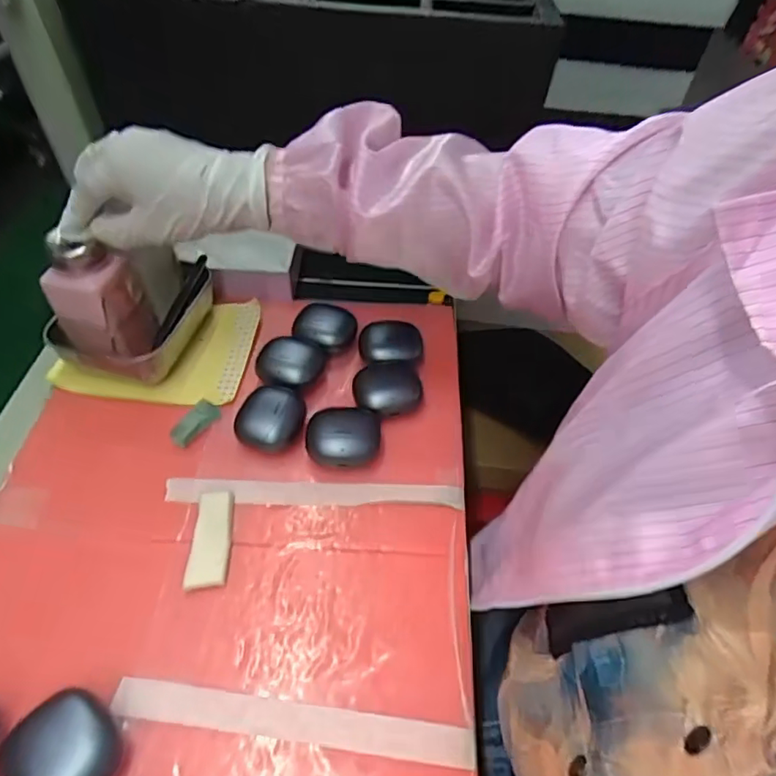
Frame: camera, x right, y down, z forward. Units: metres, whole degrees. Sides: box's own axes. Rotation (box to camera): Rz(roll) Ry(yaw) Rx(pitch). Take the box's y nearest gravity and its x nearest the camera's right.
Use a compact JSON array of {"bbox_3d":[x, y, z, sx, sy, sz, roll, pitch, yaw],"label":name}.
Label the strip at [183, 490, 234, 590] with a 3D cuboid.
[{"bbox_3d":[-0.122,0.104,0.379,0.026,0.006,0.068,0,51,-4],"label":"strip"}]

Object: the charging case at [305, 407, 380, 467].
[{"bbox_3d":[-0.035,0.040,0.427,0.056,0.024,0.046,0,51,-4],"label":"charging case"}]

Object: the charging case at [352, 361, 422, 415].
[{"bbox_3d":[-0.001,0.002,0.460,0.058,0.021,0.052,-2,51,-6],"label":"charging case"}]

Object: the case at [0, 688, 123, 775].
[{"bbox_3d":[-0.170,0.194,0.288,0.055,0.031,0.049,30,55,20],"label":"case"}]

